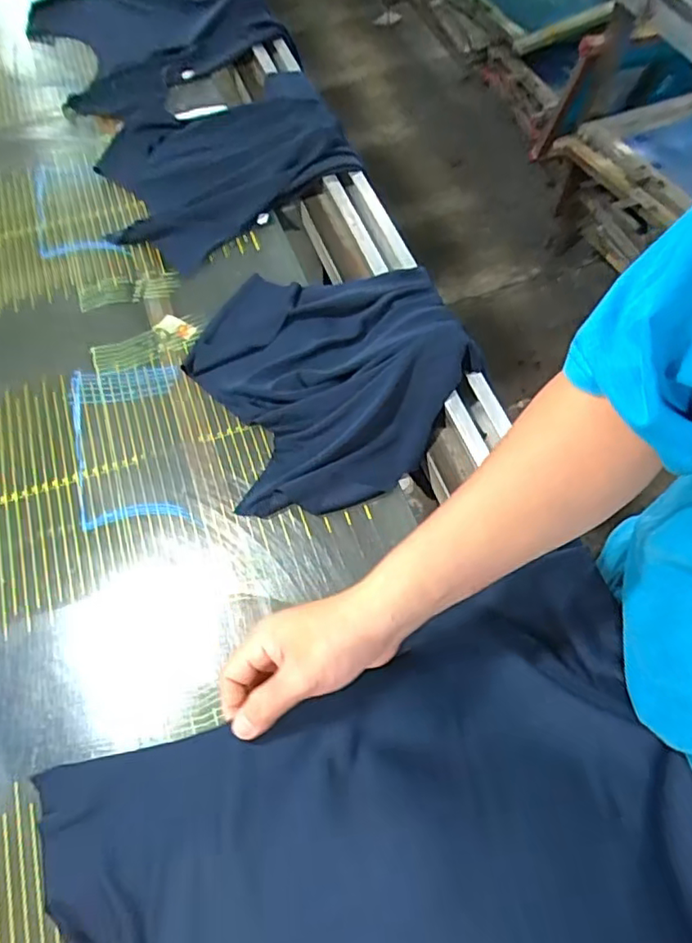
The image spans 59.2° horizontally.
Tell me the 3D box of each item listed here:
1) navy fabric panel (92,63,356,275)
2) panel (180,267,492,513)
[{"bbox_3d":[-0.164,-0.410,0.814,0.318,0.072,0.289,-21,62,-8],"label":"navy fabric panel"},{"bbox_3d":[-0.016,-0.112,0.638,0.281,0.043,0.295,-16,62,-6],"label":"panel"}]

